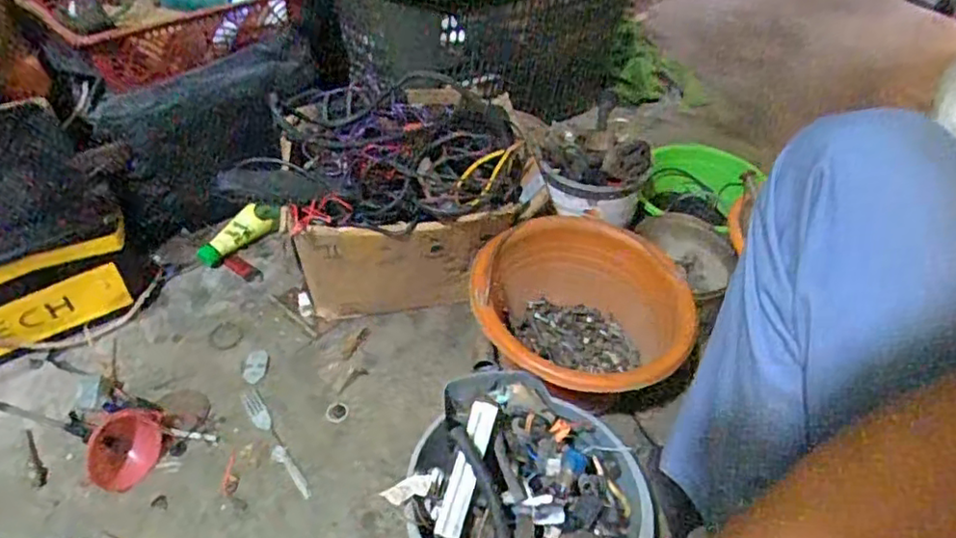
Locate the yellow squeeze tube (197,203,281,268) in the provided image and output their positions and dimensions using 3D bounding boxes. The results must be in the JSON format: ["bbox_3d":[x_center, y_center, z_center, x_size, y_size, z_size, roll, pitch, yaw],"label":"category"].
[{"bbox_3d":[-0.368,-0.047,0.944,0.111,0.028,0.045,-39,94,-14],"label":"yellow squeeze tube"}]

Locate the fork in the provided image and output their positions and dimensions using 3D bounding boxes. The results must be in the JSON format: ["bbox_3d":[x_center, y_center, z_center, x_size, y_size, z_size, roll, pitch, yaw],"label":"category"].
[{"bbox_3d":[-0.242,0.203,0.746,0.021,0.009,0.166,-26,52,-26],"label":"fork"}]

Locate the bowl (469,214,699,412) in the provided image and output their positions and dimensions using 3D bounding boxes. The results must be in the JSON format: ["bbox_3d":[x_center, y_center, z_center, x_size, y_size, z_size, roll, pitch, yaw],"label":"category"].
[{"bbox_3d":[0.128,0.063,0.763,0.243,0.120,0.247,2,45,-2],"label":"bowl"}]

